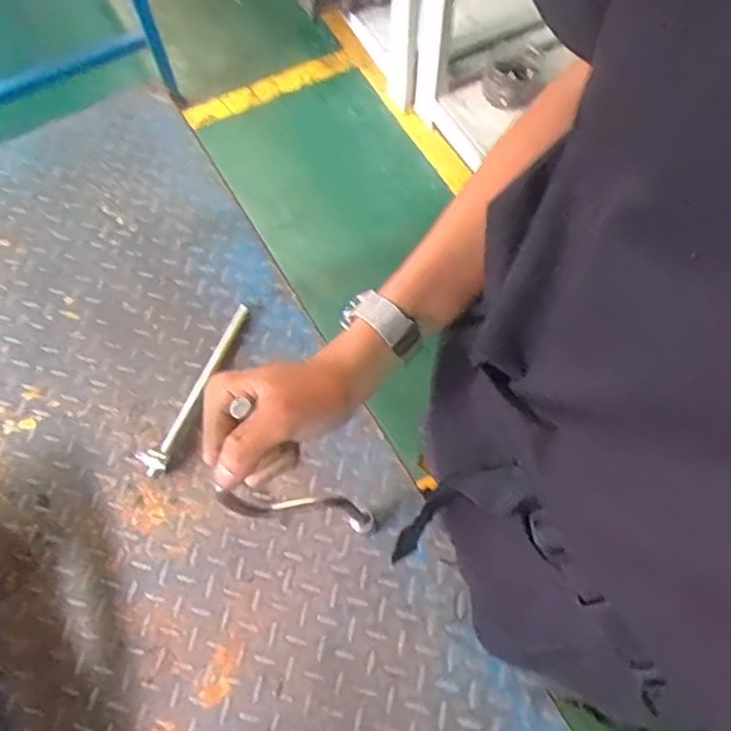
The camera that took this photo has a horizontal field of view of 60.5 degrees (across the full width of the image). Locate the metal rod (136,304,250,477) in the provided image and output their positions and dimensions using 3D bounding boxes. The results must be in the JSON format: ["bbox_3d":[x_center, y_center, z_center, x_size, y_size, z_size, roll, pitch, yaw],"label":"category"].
[{"bbox_3d":[-0.211,0.023,0.782,0.029,0.017,0.241,21,67,11],"label":"metal rod"}]

